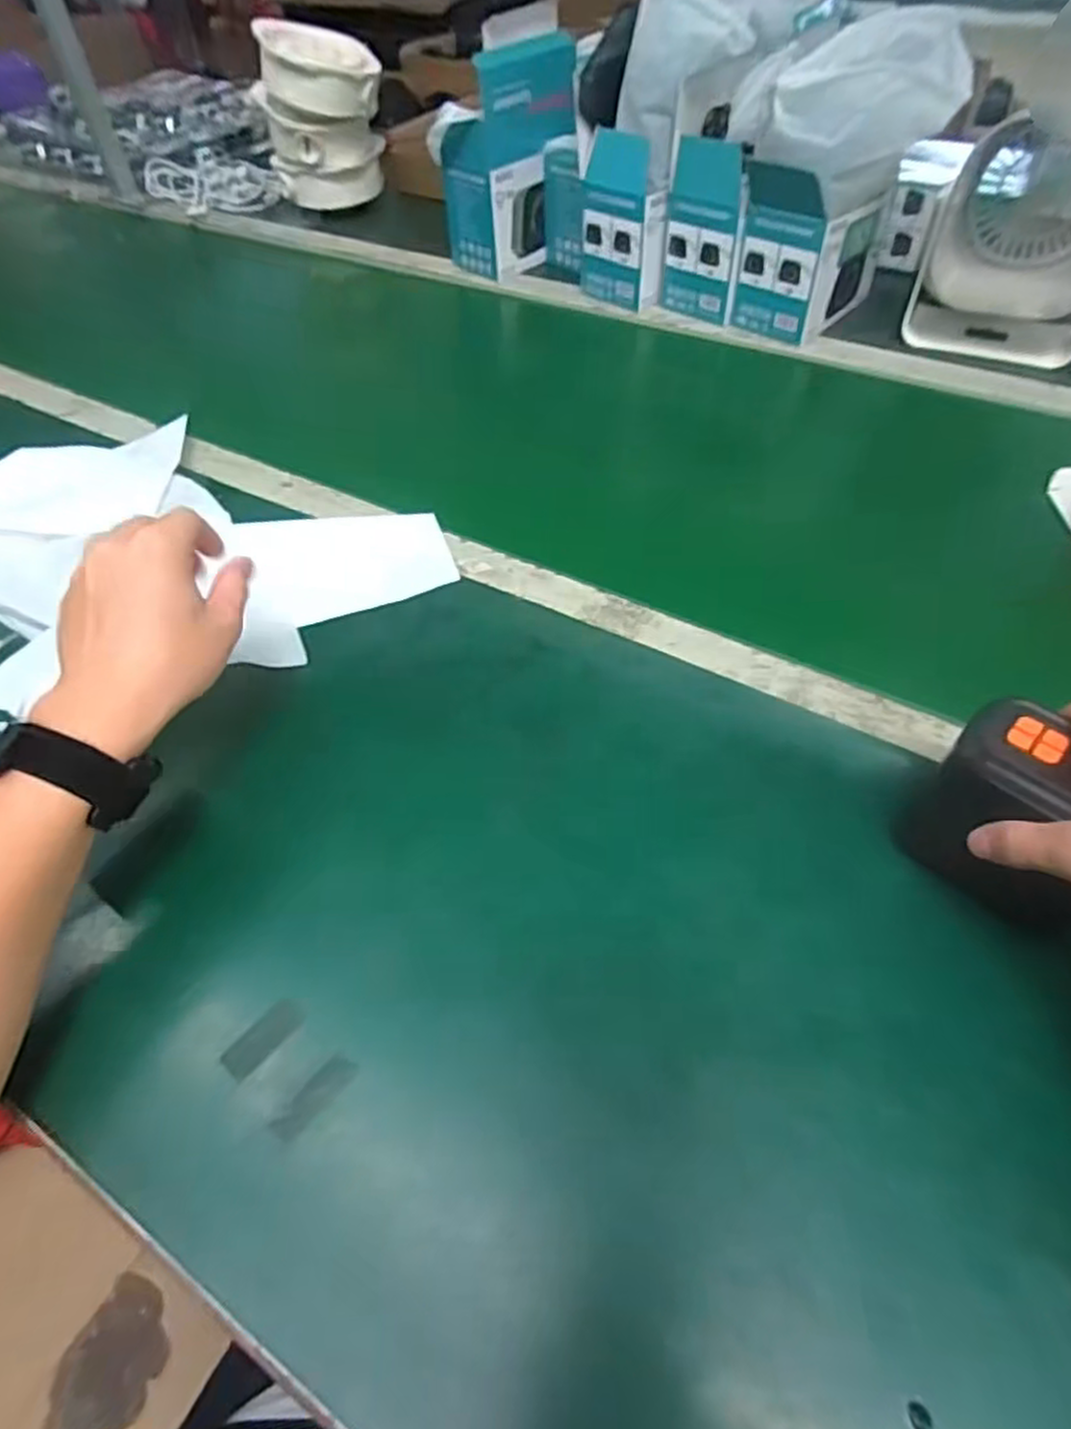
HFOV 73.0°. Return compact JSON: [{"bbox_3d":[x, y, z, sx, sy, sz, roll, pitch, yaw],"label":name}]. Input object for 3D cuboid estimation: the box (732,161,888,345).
[{"bbox_3d":[0.278,-0.472,0.722,0.103,0.135,0.129,31,59,23],"label":"box"}]

